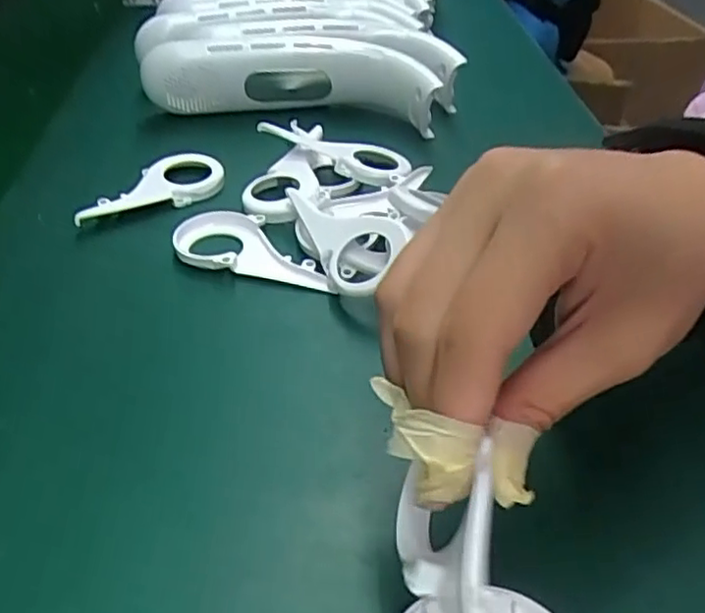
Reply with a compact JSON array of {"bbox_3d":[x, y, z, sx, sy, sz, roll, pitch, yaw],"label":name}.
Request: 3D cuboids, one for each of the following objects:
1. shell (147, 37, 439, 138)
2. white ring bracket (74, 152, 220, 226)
[{"bbox_3d":[-0.040,-0.161,0.468,0.195,0.042,0.064,11,40,10],"label":"shell"},{"bbox_3d":[-0.123,-0.072,0.395,0.088,0.013,0.047,-19,44,-25],"label":"white ring bracket"}]

